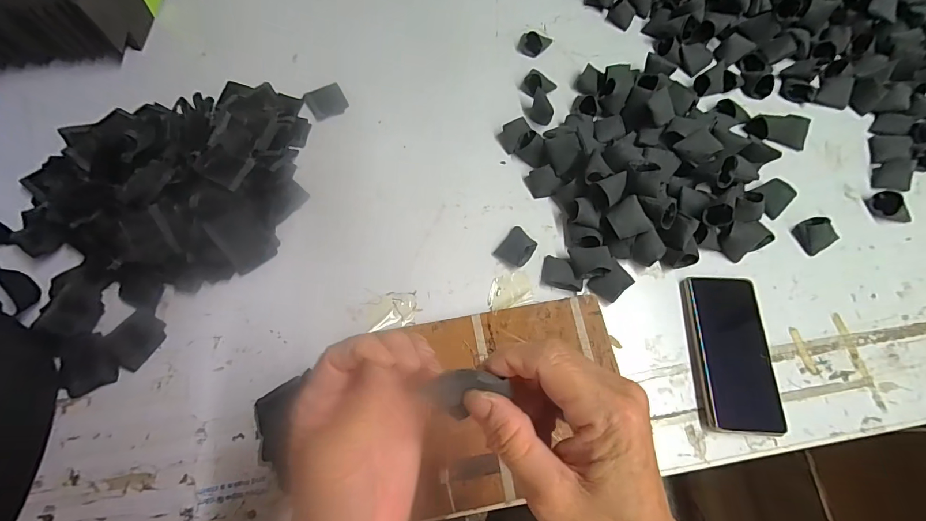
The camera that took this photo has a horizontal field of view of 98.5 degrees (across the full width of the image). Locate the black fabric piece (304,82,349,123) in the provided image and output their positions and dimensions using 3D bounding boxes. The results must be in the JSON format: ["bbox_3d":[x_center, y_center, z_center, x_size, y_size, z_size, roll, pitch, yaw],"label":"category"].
[{"bbox_3d":[-0.186,-0.217,0.544,0.050,0.006,0.050,-28,72,-11],"label":"black fabric piece"}]

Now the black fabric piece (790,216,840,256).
[{"bbox_3d":[0.420,-0.033,0.472,0.040,0.019,0.038,-29,72,-11],"label":"black fabric piece"}]

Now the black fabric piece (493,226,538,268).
[{"bbox_3d":[0.063,-0.016,0.466,0.038,0.012,0.043,36,73,12],"label":"black fabric piece"}]

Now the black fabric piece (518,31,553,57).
[{"bbox_3d":[0.105,-0.324,0.580,0.036,0.029,0.041,38,73,13],"label":"black fabric piece"}]

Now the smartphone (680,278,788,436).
[{"bbox_3d":[0.284,0.096,0.424,0.082,0.010,0.160,3,69,1],"label":"smartphone"}]

